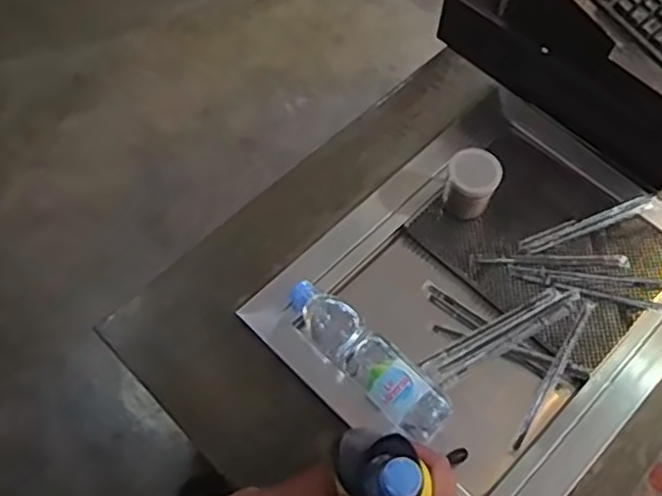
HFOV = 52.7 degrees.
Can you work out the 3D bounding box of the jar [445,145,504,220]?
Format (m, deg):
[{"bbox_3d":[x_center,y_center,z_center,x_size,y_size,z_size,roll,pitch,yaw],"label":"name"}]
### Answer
[{"bbox_3d":[0.189,-0.085,0.899,0.064,0.085,0.061,0,63,-1],"label":"jar"}]

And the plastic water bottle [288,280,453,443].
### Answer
[{"bbox_3d":[0.041,0.131,0.817,0.242,0.055,0.071,41,69,18],"label":"plastic water bottle"}]

